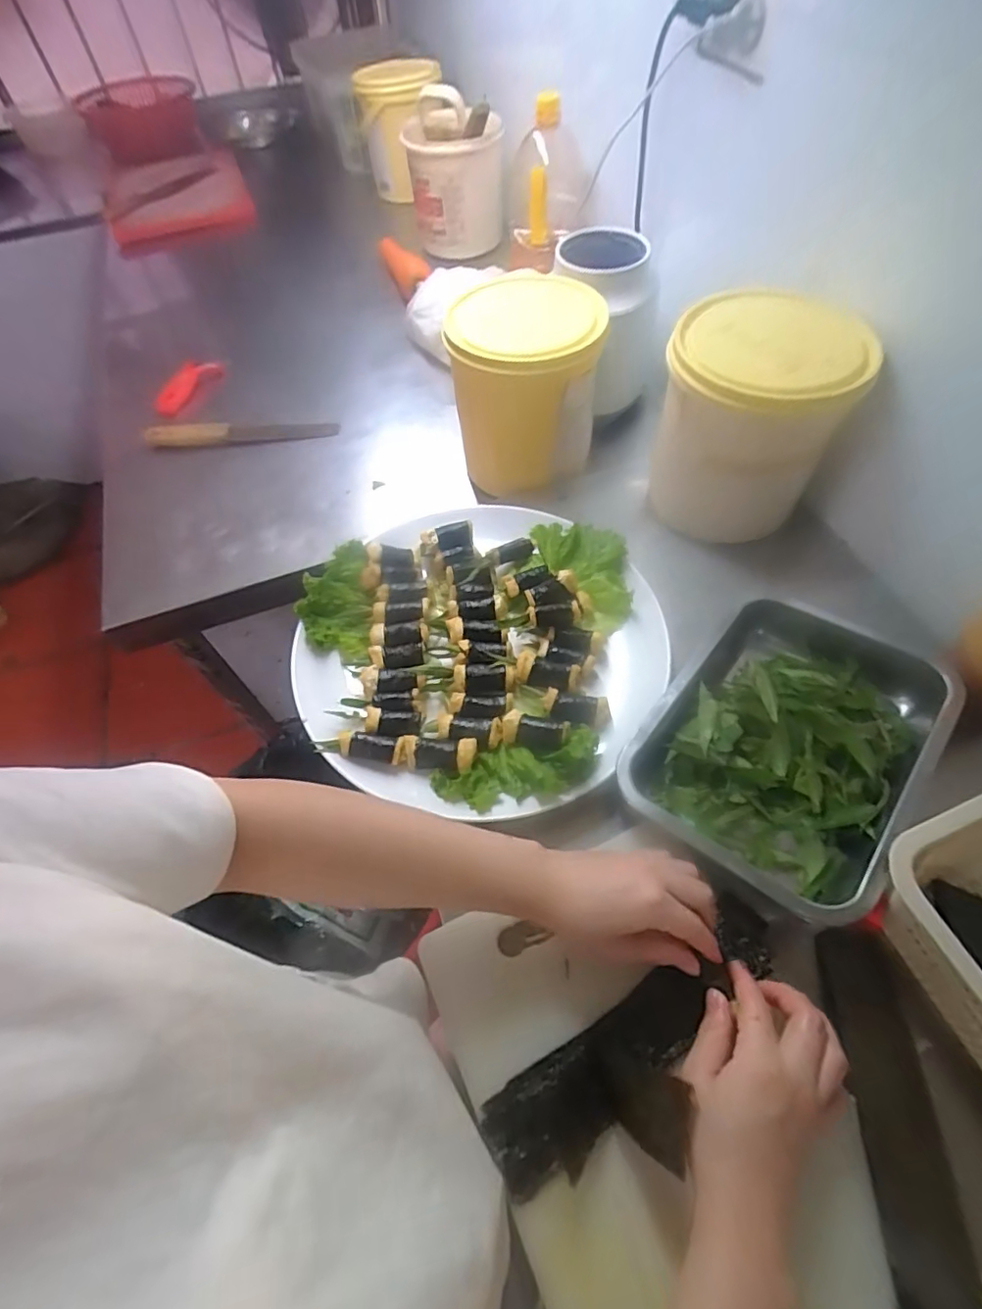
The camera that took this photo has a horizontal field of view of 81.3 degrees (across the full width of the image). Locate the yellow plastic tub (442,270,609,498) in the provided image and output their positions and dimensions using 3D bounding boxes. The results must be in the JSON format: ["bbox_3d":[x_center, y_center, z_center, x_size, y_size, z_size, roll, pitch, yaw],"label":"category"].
[{"bbox_3d":[0.043,-0.317,0.717,0.167,0.223,0.163,-1,57,2],"label":"yellow plastic tub"}]

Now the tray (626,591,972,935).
[{"bbox_3d":[0.253,0.068,0.488,0.192,0.064,0.271,37,66,23],"label":"tray"}]

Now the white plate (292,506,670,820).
[{"bbox_3d":[-0.009,-0.008,0.553,0.335,0.042,0.330,-1,60,1],"label":"white plate"}]

